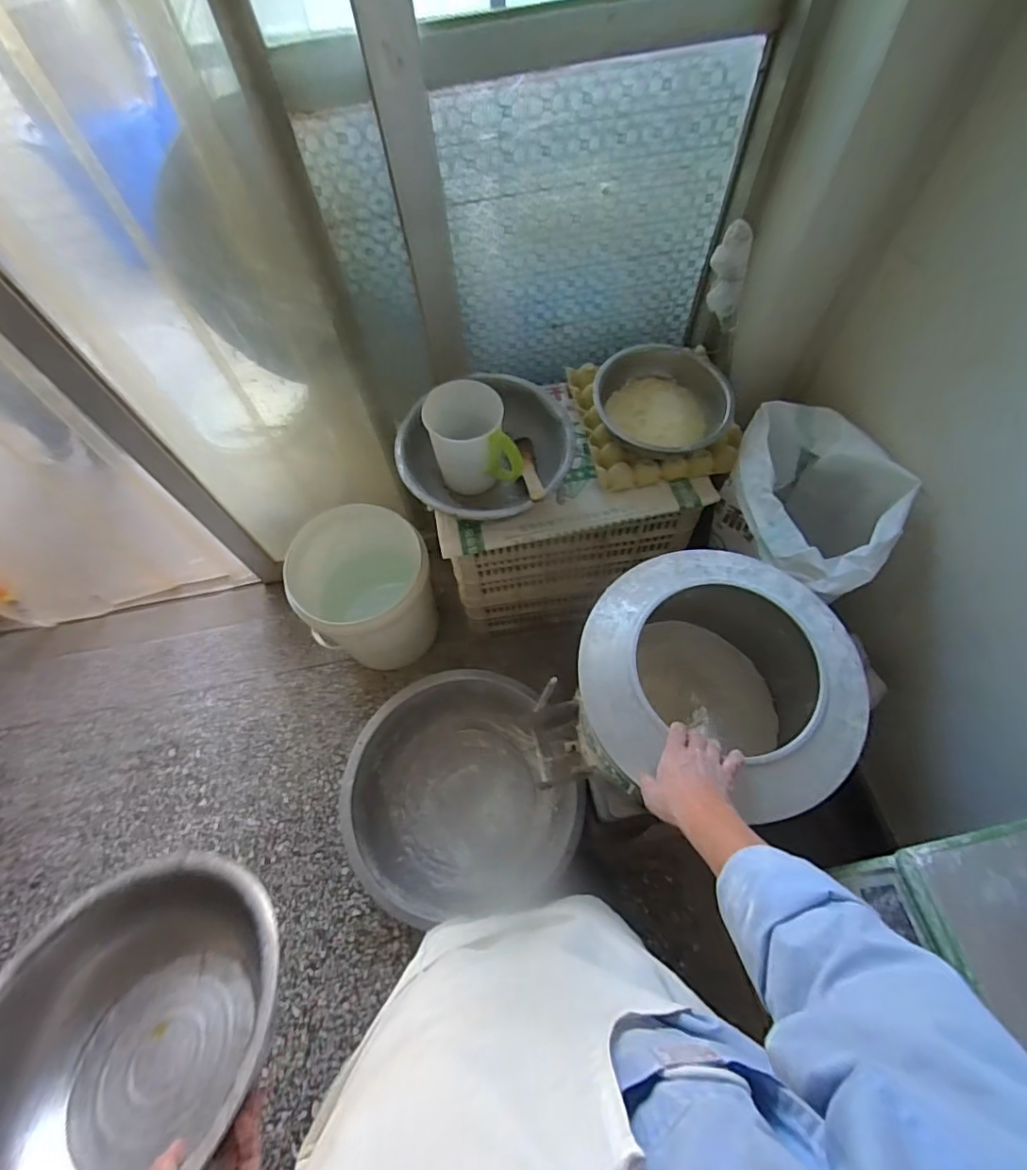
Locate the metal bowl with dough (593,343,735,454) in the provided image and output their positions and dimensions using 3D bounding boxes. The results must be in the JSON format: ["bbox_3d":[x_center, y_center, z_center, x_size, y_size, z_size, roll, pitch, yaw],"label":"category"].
[{"bbox_3d":[0.260,-0.328,0.985,0.240,0.102,0.201,29,69,15],"label":"metal bowl with dough"}]

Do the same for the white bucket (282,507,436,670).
[{"bbox_3d":[-0.357,0.032,1.388,0.294,0.412,0.280,-1,64,2],"label":"white bucket"}]

